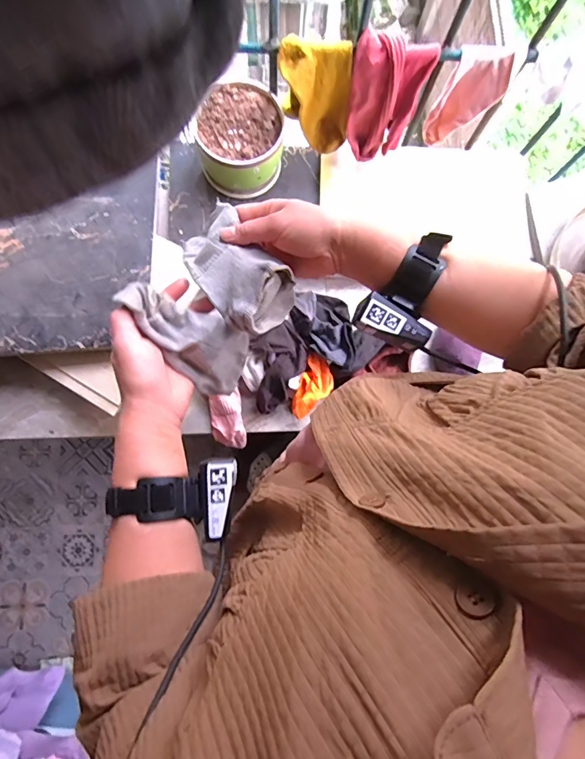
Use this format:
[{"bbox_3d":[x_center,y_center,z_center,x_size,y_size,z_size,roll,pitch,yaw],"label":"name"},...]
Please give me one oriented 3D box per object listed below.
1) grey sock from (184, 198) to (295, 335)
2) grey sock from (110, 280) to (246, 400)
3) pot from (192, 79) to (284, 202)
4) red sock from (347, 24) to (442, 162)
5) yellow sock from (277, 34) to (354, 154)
[{"bbox_3d":[-0.059,-0.109,0.429,0.074,0.051,0.141,-39,78,-9],"label":"grey sock"},{"bbox_3d":[-0.097,-0.042,0.423,0.142,0.043,0.071,39,75,-32],"label":"grey sock"},{"bbox_3d":[-0.074,-0.341,0.646,0.110,0.103,0.122,-6,75,-1],"label":"pot"},{"bbox_3d":[0.131,-0.383,0.596,0.098,0.161,0.030,5,75,2],"label":"red sock"},{"bbox_3d":[0.033,-0.377,0.597,0.091,0.153,0.036,-8,75,-2],"label":"yellow sock"}]

